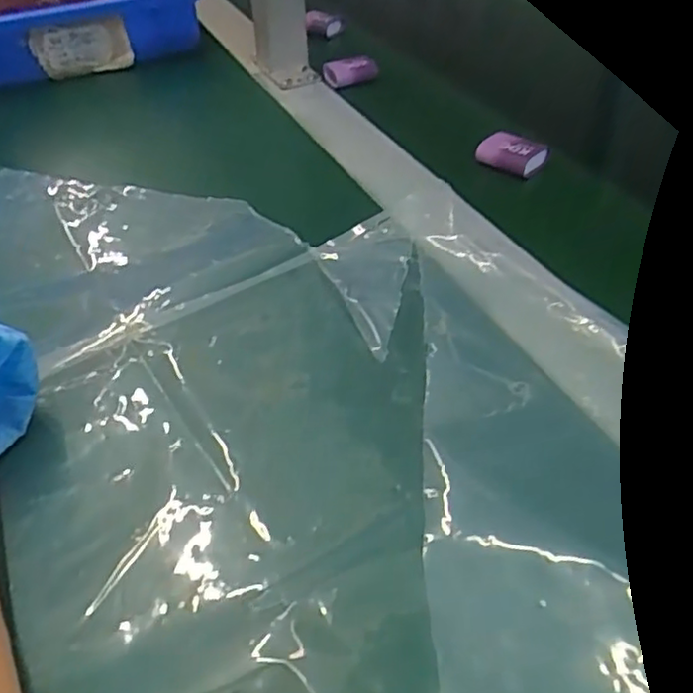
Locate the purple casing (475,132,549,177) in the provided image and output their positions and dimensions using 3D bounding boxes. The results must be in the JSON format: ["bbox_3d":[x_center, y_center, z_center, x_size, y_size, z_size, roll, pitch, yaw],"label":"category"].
[{"bbox_3d":[0.118,-0.138,0.484,0.044,0.021,0.022,23,51,28],"label":"purple casing"}]

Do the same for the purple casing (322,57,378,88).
[{"bbox_3d":[0.003,-0.249,0.608,0.049,0.020,0.014,-19,45,-13],"label":"purple casing"}]

